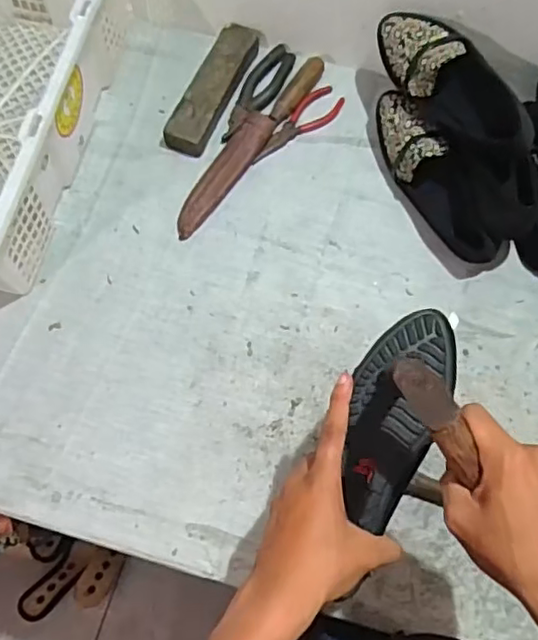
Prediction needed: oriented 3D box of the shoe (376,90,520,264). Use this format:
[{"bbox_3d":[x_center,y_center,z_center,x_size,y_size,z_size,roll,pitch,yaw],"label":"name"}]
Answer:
[{"bbox_3d":[0.205,-0.178,0.744,0.069,0.089,0.244,-28,71,-10],"label":"shoe"}]

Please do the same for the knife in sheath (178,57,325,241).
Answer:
[{"bbox_3d":[-0.026,-0.234,0.803,0.043,0.021,0.311,31,72,11],"label":"knife in sheath"}]

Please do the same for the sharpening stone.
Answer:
[{"bbox_3d":[-0.076,-0.308,0.817,0.054,0.034,0.198,23,71,9],"label":"sharpening stone"}]

